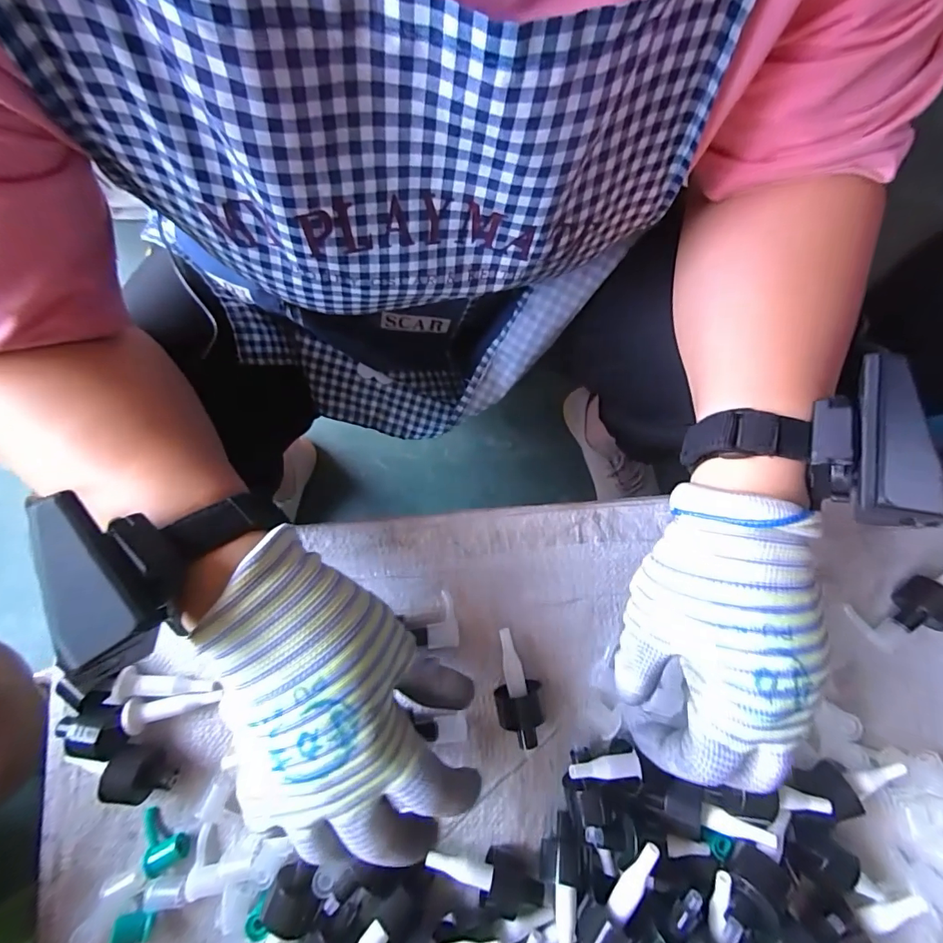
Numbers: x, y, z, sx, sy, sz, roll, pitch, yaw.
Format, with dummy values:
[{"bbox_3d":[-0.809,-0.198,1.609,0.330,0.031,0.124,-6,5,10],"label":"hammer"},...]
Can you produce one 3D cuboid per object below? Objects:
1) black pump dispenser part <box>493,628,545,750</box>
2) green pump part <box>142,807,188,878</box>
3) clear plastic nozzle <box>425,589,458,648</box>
[{"bbox_3d":[0.029,0.138,0.297,0.028,0.020,0.070,-5,80,0],"label":"black pump dispenser part"},{"bbox_3d":[-0.194,0.231,0.288,0.023,0.012,0.036,-22,80,-3],"label":"green pump part"},{"bbox_3d":[-0.019,0.098,0.306,0.020,0.004,0.037,-5,53,-1],"label":"clear plastic nozzle"}]

